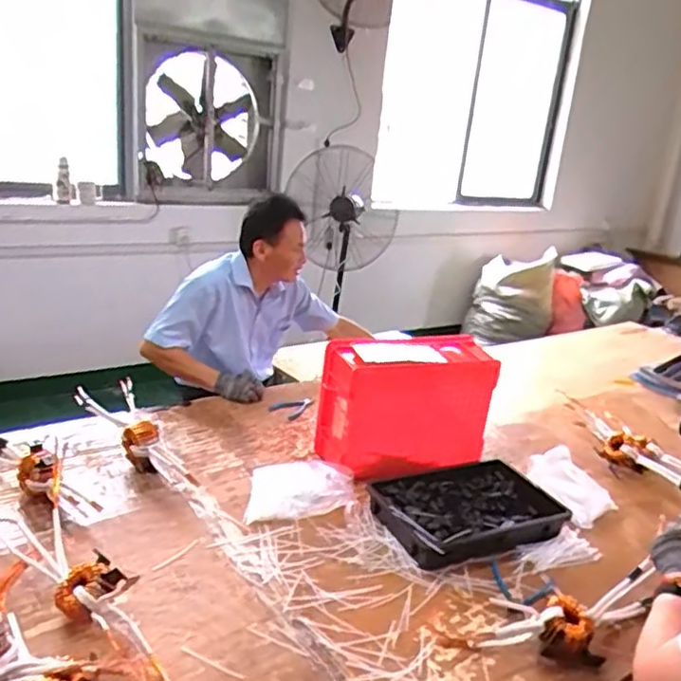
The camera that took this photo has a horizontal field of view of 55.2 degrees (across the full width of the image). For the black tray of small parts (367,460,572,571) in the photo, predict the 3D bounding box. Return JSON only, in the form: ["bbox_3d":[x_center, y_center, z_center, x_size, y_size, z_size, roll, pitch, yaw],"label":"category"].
[{"bbox_3d":[0.271,0.347,1.367,0.396,0.066,0.261,-5,22,-29],"label":"black tray of small parts"}]

